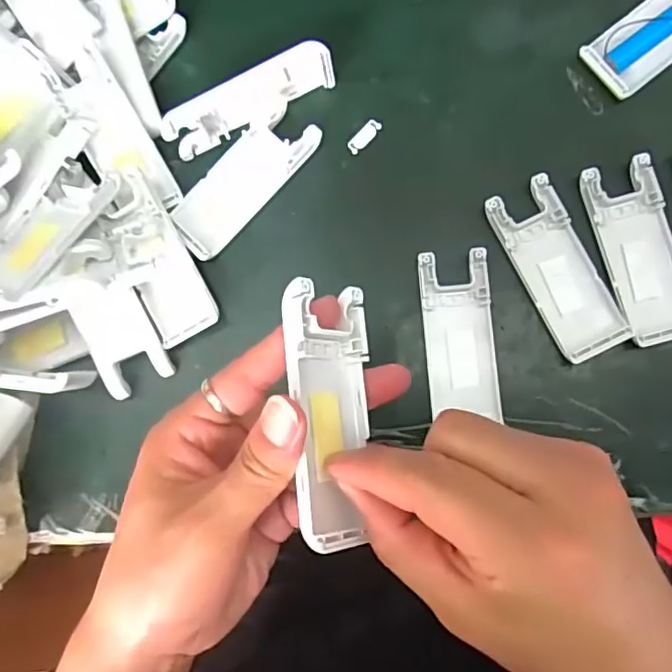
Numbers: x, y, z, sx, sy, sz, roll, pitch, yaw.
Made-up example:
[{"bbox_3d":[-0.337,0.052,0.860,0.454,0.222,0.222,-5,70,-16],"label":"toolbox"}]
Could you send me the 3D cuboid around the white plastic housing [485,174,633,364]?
[{"bbox_3d":[0.127,-0.038,0.334,0.040,0.008,0.102,-26,84,1],"label":"white plastic housing"}]

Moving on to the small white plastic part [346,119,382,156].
[{"bbox_3d":[0.017,-0.121,0.355,0.009,0.004,0.025,42,89,6],"label":"small white plastic part"}]

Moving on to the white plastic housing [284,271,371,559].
[{"bbox_3d":[-0.001,0.030,0.236,0.012,0.039,0.101,-14,75,40],"label":"white plastic housing"}]

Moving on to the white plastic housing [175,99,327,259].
[{"bbox_3d":[-0.056,-0.095,0.356,0.038,0.006,0.101,43,89,6],"label":"white plastic housing"}]

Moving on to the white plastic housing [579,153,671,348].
[{"bbox_3d":[0.173,-0.048,0.332,0.041,0.009,0.102,-15,84,2],"label":"white plastic housing"}]

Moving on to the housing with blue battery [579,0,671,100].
[{"bbox_3d":[0.193,-0.179,0.336,0.101,0.015,0.042,-36,84,0],"label":"housing with blue battery"}]

